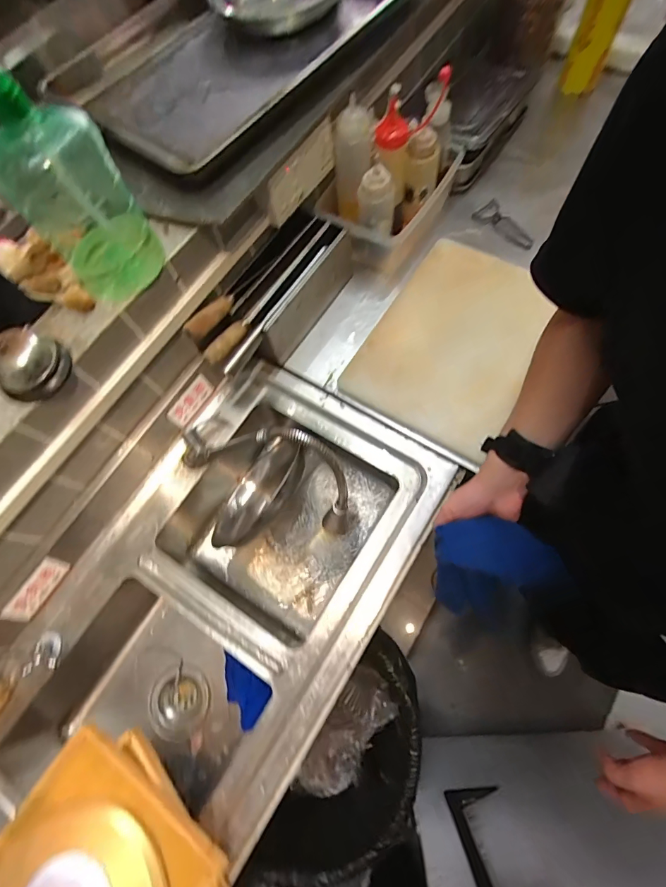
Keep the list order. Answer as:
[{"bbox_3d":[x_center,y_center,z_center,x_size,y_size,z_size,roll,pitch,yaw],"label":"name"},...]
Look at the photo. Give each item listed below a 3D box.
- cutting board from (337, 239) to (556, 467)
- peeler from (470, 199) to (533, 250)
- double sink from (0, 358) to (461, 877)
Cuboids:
[{"bbox_3d":[0.237,-0.204,0.784,0.285,0.024,0.416,29,75,15],"label":"cutting board"},{"bbox_3d":[0.370,-0.463,0.865,0.066,0.015,0.149,-41,71,-9],"label":"peeler"},{"bbox_3d":[-0.177,0.250,0.710,0.463,0.228,0.747,30,76,15],"label":"double sink"}]

